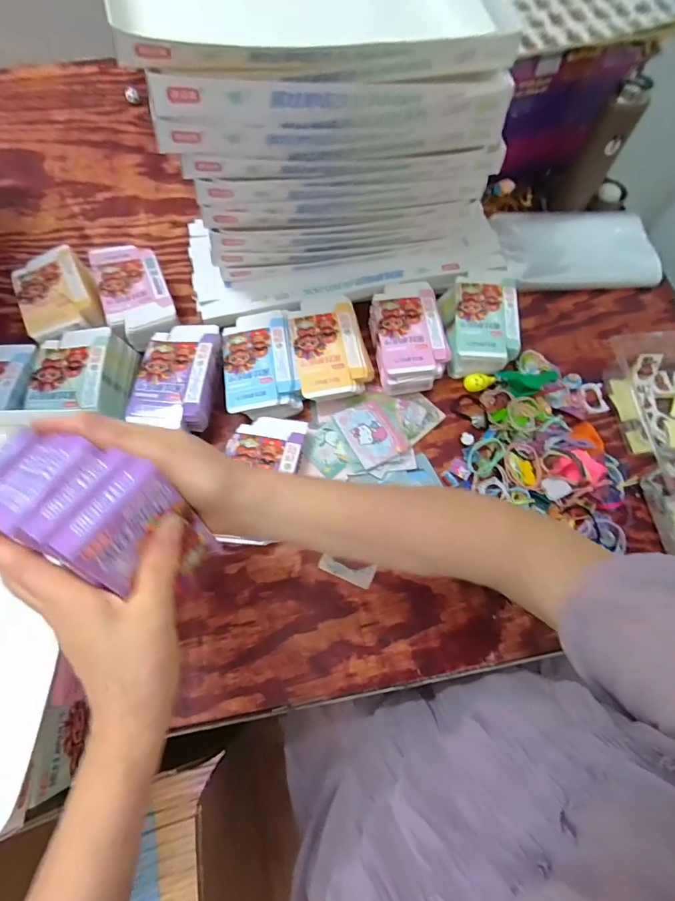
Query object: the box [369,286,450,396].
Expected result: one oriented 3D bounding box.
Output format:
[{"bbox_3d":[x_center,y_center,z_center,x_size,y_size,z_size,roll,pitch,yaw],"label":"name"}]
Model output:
[{"bbox_3d":[0.096,-0.158,0.578,0.093,0.036,0.156,-8,68,-4],"label":"box"}]

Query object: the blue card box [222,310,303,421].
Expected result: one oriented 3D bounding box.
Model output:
[{"bbox_3d":[-0.103,-0.113,0.561,0.092,0.040,0.152,-10,68,-5],"label":"blue card box"}]

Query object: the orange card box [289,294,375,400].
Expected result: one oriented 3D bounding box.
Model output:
[{"bbox_3d":[-0.008,-0.137,0.570,0.101,0.037,0.150,-10,68,-5],"label":"orange card box"}]

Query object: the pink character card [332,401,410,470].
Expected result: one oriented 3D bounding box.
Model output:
[{"bbox_3d":[0.044,-0.024,0.542,0.066,0.007,0.086,-26,65,-13],"label":"pink character card"}]

